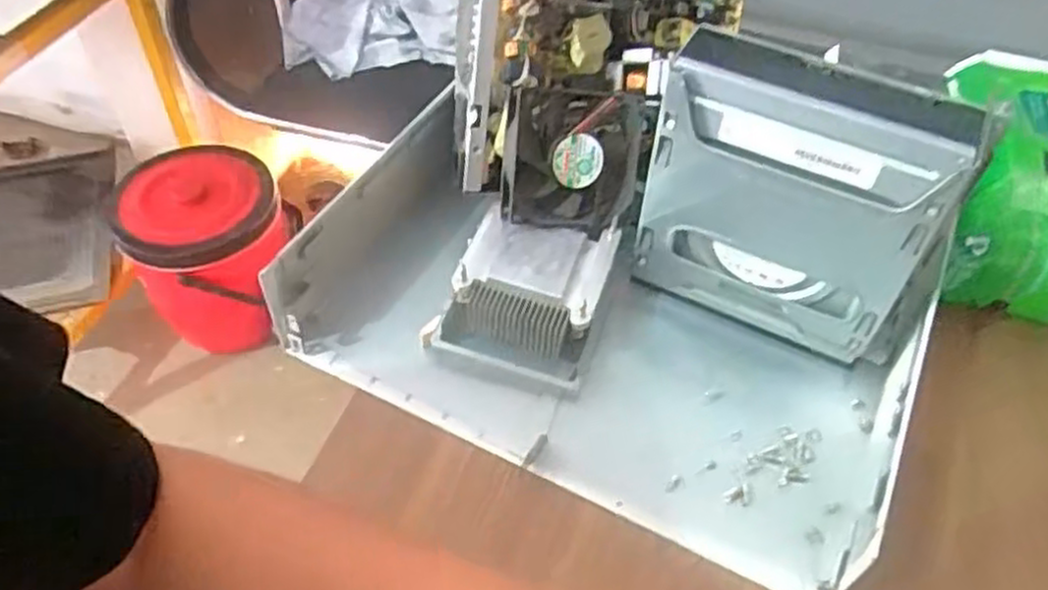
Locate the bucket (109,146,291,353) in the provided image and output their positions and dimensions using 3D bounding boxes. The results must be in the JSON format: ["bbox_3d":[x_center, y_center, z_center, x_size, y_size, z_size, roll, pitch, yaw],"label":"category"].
[{"bbox_3d":[-0.492,-0.061,1.248,0.228,0.267,0.231,1,50,-1],"label":"bucket"}]

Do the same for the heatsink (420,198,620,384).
[{"bbox_3d":[0.001,-0.002,0.467,0.093,0.052,0.093,15,52,11],"label":"heatsink"}]

